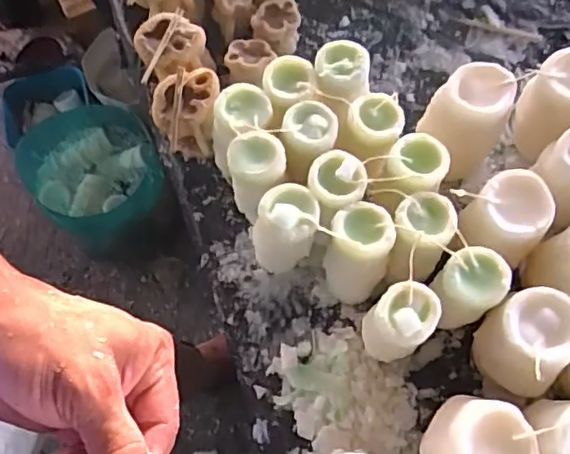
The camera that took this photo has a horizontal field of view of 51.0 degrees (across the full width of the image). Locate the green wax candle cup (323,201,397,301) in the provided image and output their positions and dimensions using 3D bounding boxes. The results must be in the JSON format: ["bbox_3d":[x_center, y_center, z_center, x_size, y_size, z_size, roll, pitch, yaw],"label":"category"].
[{"bbox_3d":[0.064,0.026,0.536,0.053,0.105,0.055,-1,68,2],"label":"green wax candle cup"}]

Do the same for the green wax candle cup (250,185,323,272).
[{"bbox_3d":[0.003,0.004,0.541,0.056,0.100,0.051,11,69,7],"label":"green wax candle cup"}]

